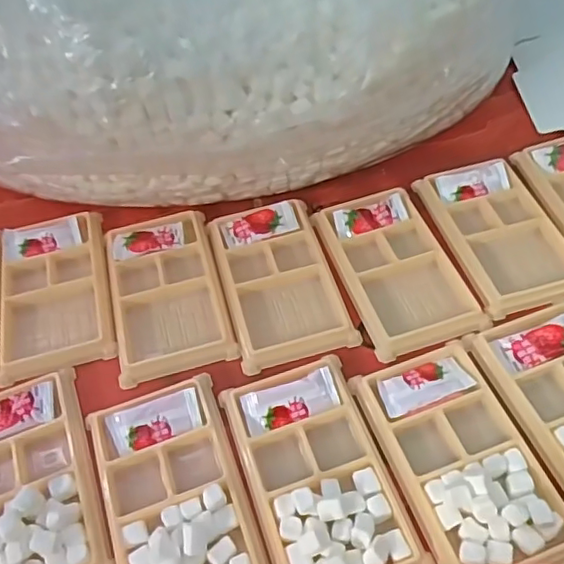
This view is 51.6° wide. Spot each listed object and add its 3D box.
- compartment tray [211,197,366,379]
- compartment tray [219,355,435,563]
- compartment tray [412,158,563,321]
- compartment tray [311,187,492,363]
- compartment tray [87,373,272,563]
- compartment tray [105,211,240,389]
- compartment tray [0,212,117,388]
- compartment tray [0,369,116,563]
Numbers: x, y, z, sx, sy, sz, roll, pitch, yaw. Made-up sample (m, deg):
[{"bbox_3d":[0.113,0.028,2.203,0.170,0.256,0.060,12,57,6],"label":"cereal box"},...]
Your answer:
[{"bbox_3d":[-0.002,-0.003,0.422,0.080,0.014,0.128,-14,54,-6],"label":"compartment tray"},{"bbox_3d":[0.021,0.106,0.330,0.080,0.016,0.134,-17,55,-8],"label":"compartment tray"},{"bbox_3d":[0.163,-0.039,0.431,0.083,0.012,0.130,-14,54,-6],"label":"compartment tray"},{"bbox_3d":[0.082,-0.011,0.420,0.079,0.017,0.130,-17,54,-8],"label":"compartment tray"},{"bbox_3d":[-0.060,0.119,0.328,0.079,0.016,0.134,-17,55,-8],"label":"compartment tray"},{"bbox_3d":[-0.084,0.006,0.423,0.078,0.019,0.134,-13,54,-6],"label":"compartment tray"},{"bbox_3d":[-0.167,0.006,0.431,0.077,0.017,0.130,-14,54,-6],"label":"compartment tray"},{"bbox_3d":[-0.148,0.116,0.334,0.078,0.018,0.131,-19,55,-9],"label":"compartment tray"}]

